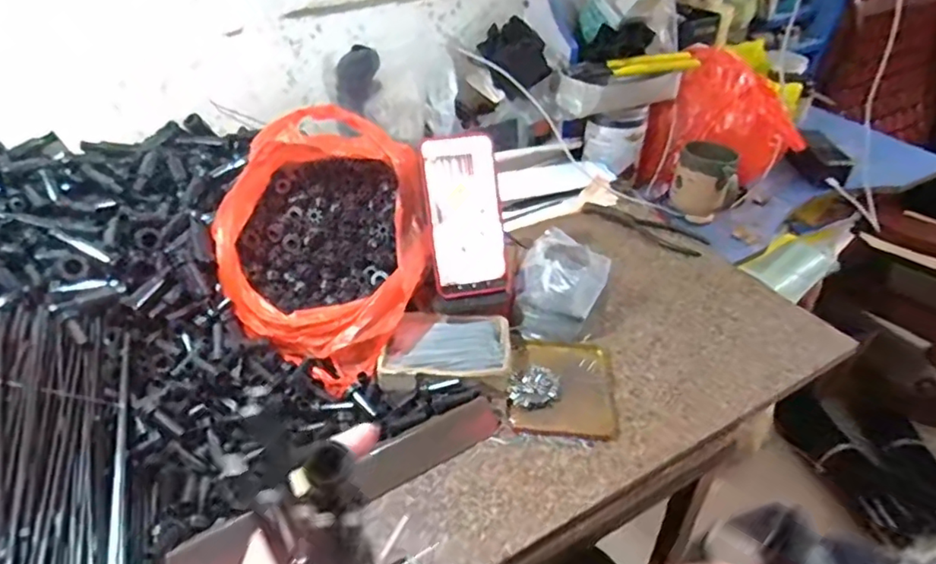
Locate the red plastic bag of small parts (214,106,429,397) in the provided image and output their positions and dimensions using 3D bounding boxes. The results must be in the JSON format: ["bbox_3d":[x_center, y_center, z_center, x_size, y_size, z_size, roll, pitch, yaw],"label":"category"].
[{"bbox_3d":[-0.150,-0.052,0.613,0.219,0.149,0.228,15,41,17],"label":"red plastic bag of small parts"}]

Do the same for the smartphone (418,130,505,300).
[{"bbox_3d":[-0.003,-0.069,0.611,0.074,0.162,0.015,-7,2,-5],"label":"smartphone"}]

